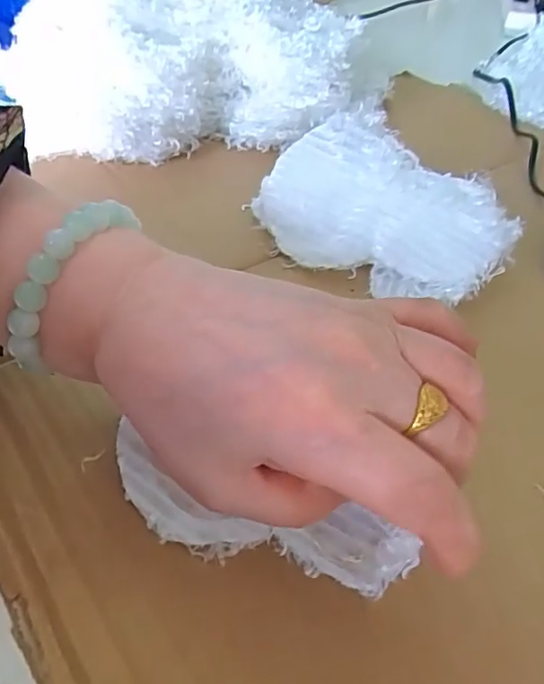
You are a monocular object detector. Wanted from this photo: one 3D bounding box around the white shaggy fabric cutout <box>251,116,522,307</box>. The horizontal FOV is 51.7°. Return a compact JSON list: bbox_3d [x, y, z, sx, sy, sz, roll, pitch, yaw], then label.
[{"bbox_3d":[0.059,-0.076,0.331,0.149,0.023,0.088,32,84,27],"label":"white shaggy fabric cutout"}]

